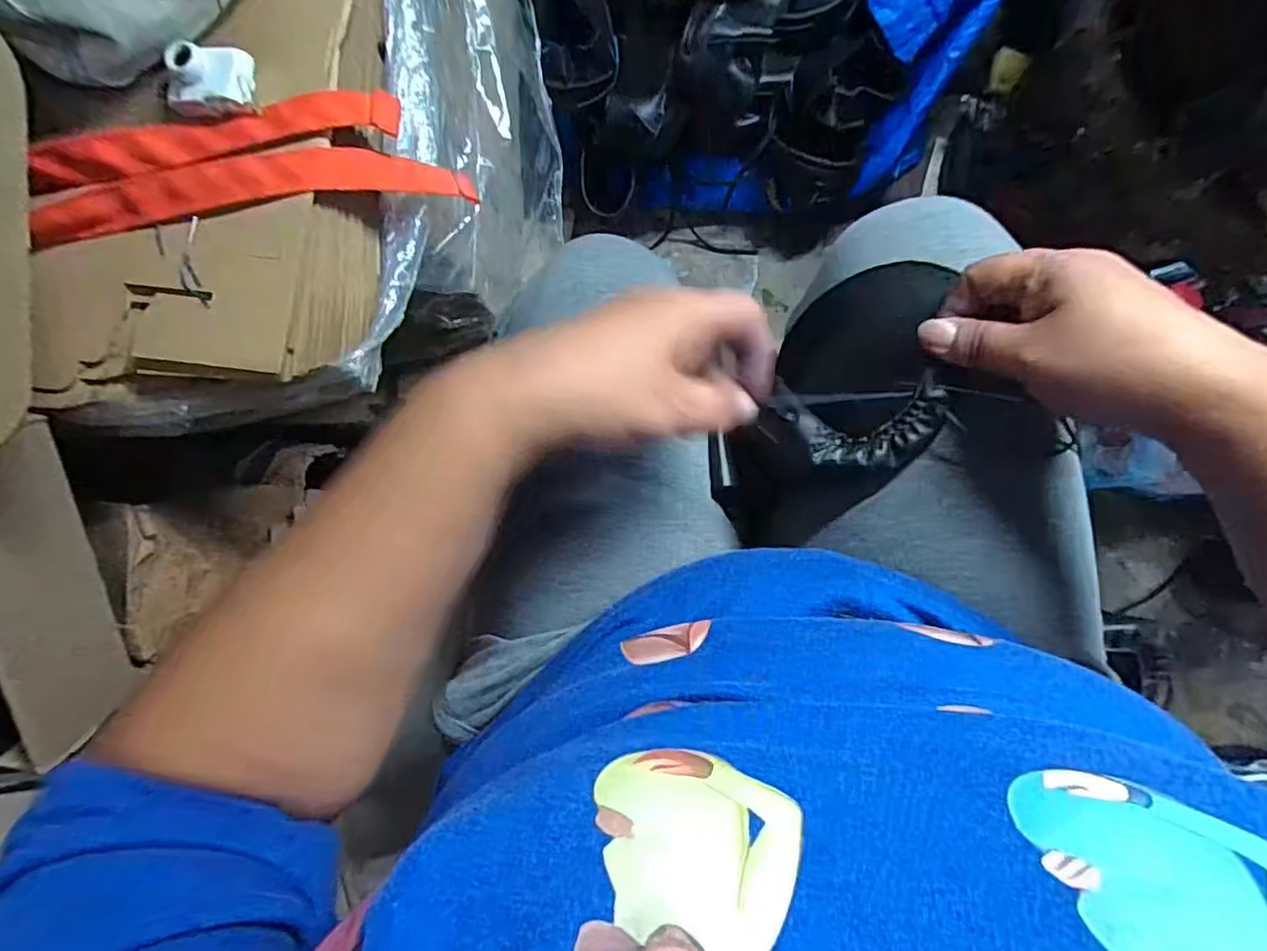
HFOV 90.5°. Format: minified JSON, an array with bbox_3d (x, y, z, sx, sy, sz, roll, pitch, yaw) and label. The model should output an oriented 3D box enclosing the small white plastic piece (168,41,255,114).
[{"bbox_3d":[-0.222,-0.207,0.327,0.041,0.016,0.030,-6,86,7],"label":"small white plastic piece"}]

